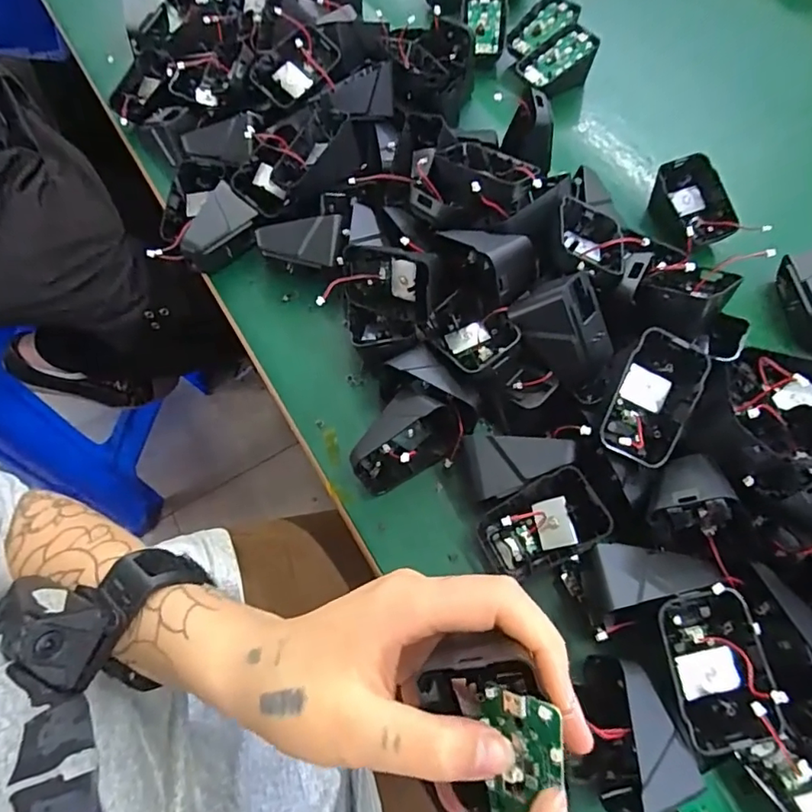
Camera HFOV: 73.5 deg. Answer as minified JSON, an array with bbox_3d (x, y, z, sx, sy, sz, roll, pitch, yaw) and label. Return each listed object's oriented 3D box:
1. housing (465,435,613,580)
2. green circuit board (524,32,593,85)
[{"bbox_3d":[0.074,0.052,0.321,0.066,0.040,0.076,-18,63,-7],"label":"housing"},{"bbox_3d":[0.138,-0.321,0.501,0.067,0.007,0.028,-37,66,0],"label":"green circuit board"}]

